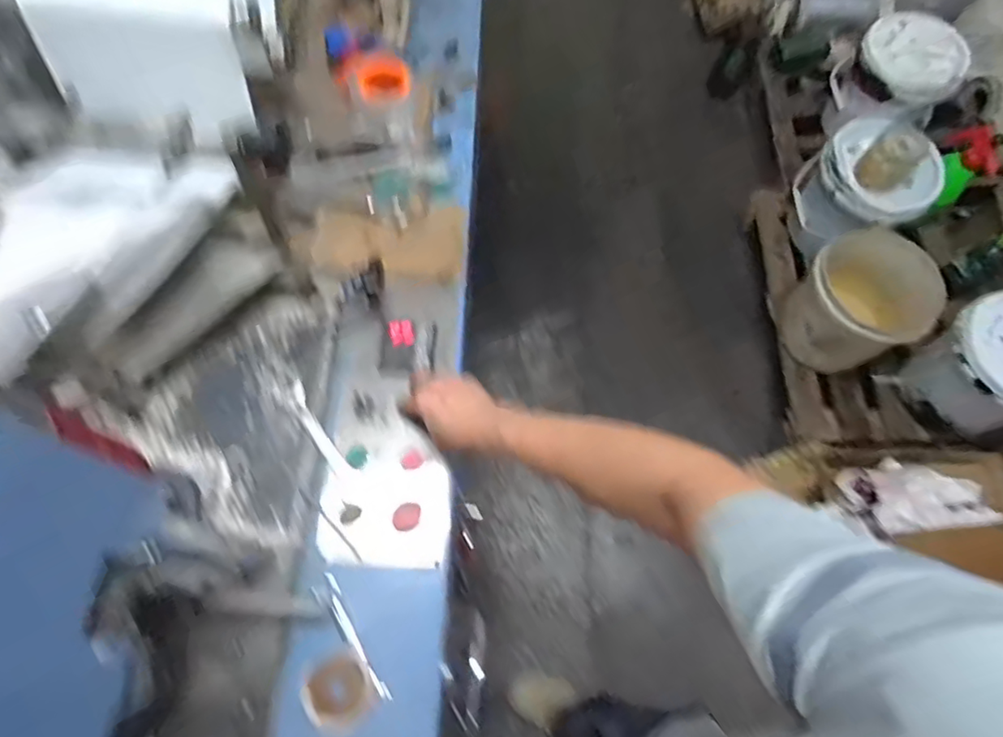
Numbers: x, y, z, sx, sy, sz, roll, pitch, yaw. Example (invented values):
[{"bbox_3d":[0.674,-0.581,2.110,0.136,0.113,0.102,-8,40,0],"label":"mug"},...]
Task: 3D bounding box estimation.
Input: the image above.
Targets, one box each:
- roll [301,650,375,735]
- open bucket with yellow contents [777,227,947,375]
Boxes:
[{"bbox_3d":[-0.169,0.338,0.618,0.066,0.016,0.071,1,69,-2],"label":"roll"},{"bbox_3d":[0.842,-0.147,1.437,0.274,0.310,0.278,1,69,-2],"label":"open bucket with yellow contents"}]

